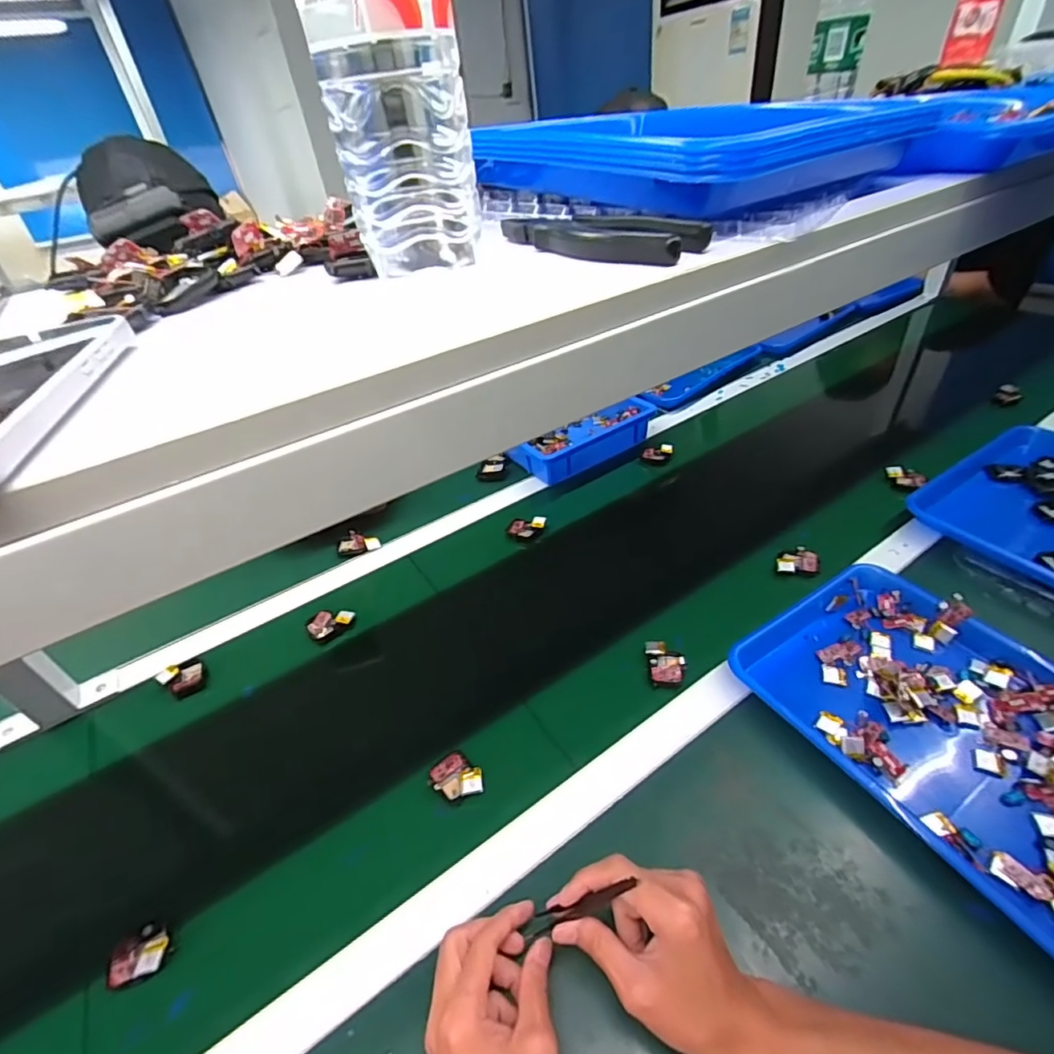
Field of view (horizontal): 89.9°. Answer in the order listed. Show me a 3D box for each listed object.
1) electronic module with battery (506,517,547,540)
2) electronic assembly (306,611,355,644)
[{"bbox_3d":[-0.002,0.001,0.782,0.059,0.017,0.034,0,36,10],"label":"electronic module with battery"},{"bbox_3d":[-0.251,0.122,0.674,0.055,0.014,0.035,-33,43,-31],"label":"electronic assembly"}]

